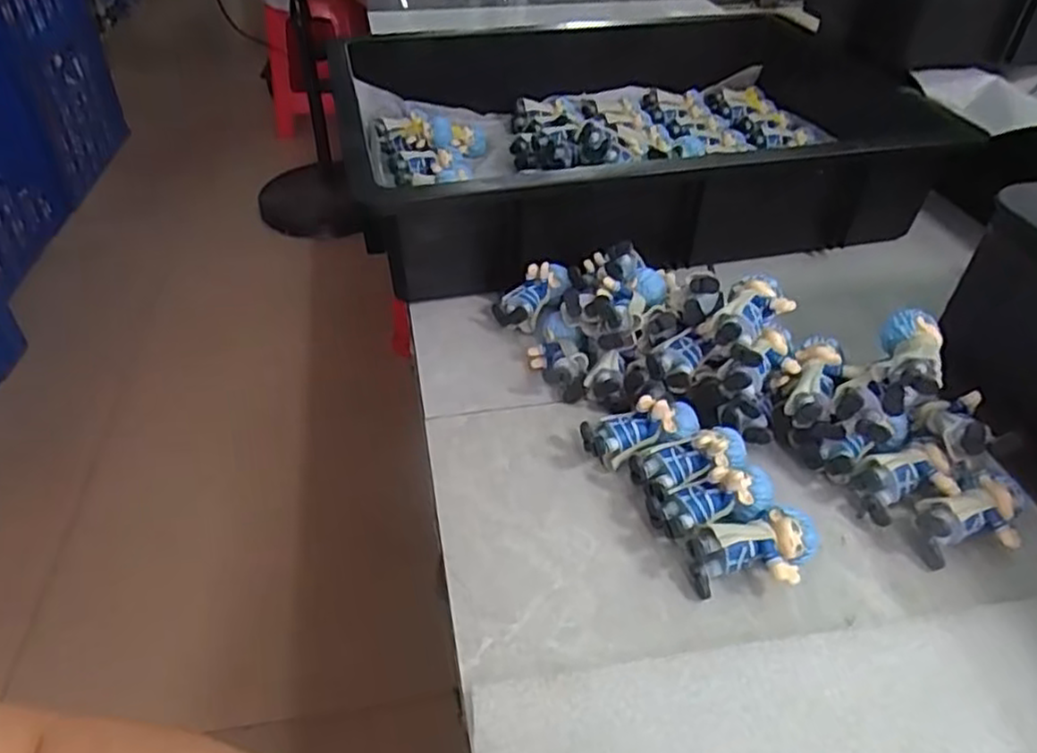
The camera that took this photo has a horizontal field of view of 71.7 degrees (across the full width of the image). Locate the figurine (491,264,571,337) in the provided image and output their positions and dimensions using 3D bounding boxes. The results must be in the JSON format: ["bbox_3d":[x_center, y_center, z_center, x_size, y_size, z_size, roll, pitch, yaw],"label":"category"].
[{"bbox_3d":[0.010,-0.055,0.481,0.024,0.025,0.057,34,67,31],"label":"figurine"}]

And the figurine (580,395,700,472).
[{"bbox_3d":[0.066,0.027,0.389,0.062,0.024,0.023,-17,44,0],"label":"figurine"}]

